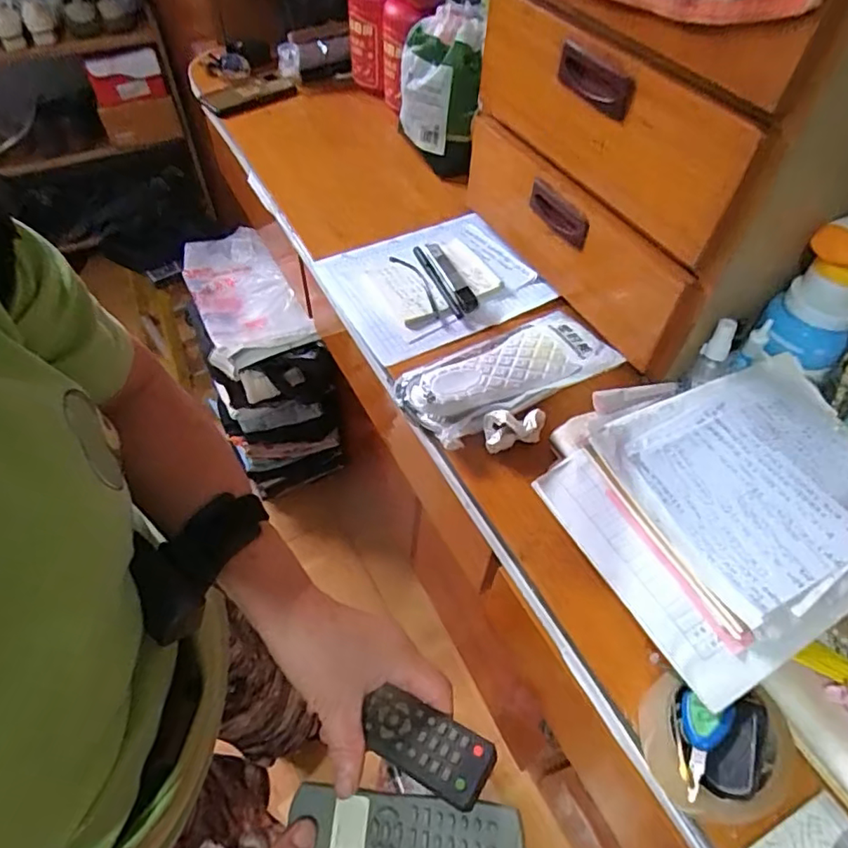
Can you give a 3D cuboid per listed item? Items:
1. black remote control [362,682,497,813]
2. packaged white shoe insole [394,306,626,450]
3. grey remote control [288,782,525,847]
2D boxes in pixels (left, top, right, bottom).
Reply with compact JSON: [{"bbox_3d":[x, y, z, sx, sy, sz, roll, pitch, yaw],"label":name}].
[{"bbox_3d":[-0.001,0.195,0.343,0.085,0.008,0.039,17,54,29],"label":"black remote control"},{"bbox_3d":[0.095,-0.065,0.630,0.257,0.039,0.115,-28,58,-18],"label":"packaged white shoe insole"},{"bbox_3d":[-0.013,0.240,0.328,0.139,0.012,0.040,-1,52,17],"label":"grey remote control"}]

